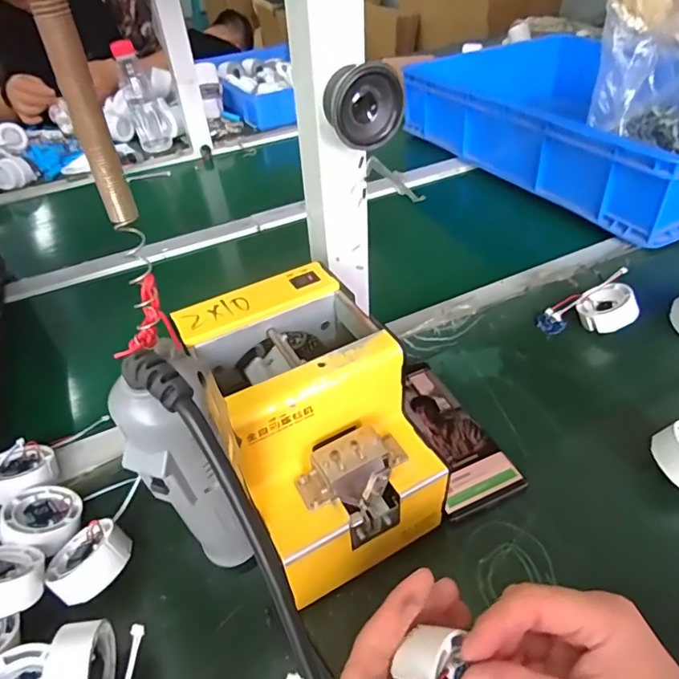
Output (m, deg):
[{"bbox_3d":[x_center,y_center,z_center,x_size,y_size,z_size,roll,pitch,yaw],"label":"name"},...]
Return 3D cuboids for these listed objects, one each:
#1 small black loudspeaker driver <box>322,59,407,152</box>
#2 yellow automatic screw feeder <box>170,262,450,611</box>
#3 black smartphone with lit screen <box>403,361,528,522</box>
[{"bbox_3d":[0.016,-0.162,0.344,0.052,0.049,0.030,-14,42,-11],"label":"small black loudspeaker driver"},{"bbox_3d":[-0.020,0.063,0.368,0.118,0.152,0.172,-23,44,-19],"label":"yellow automatic screw feeder"},{"bbox_3d":[0.090,0.081,0.445,0.067,0.014,0.152,-18,43,-15],"label":"black smartphone with lit screen"}]

